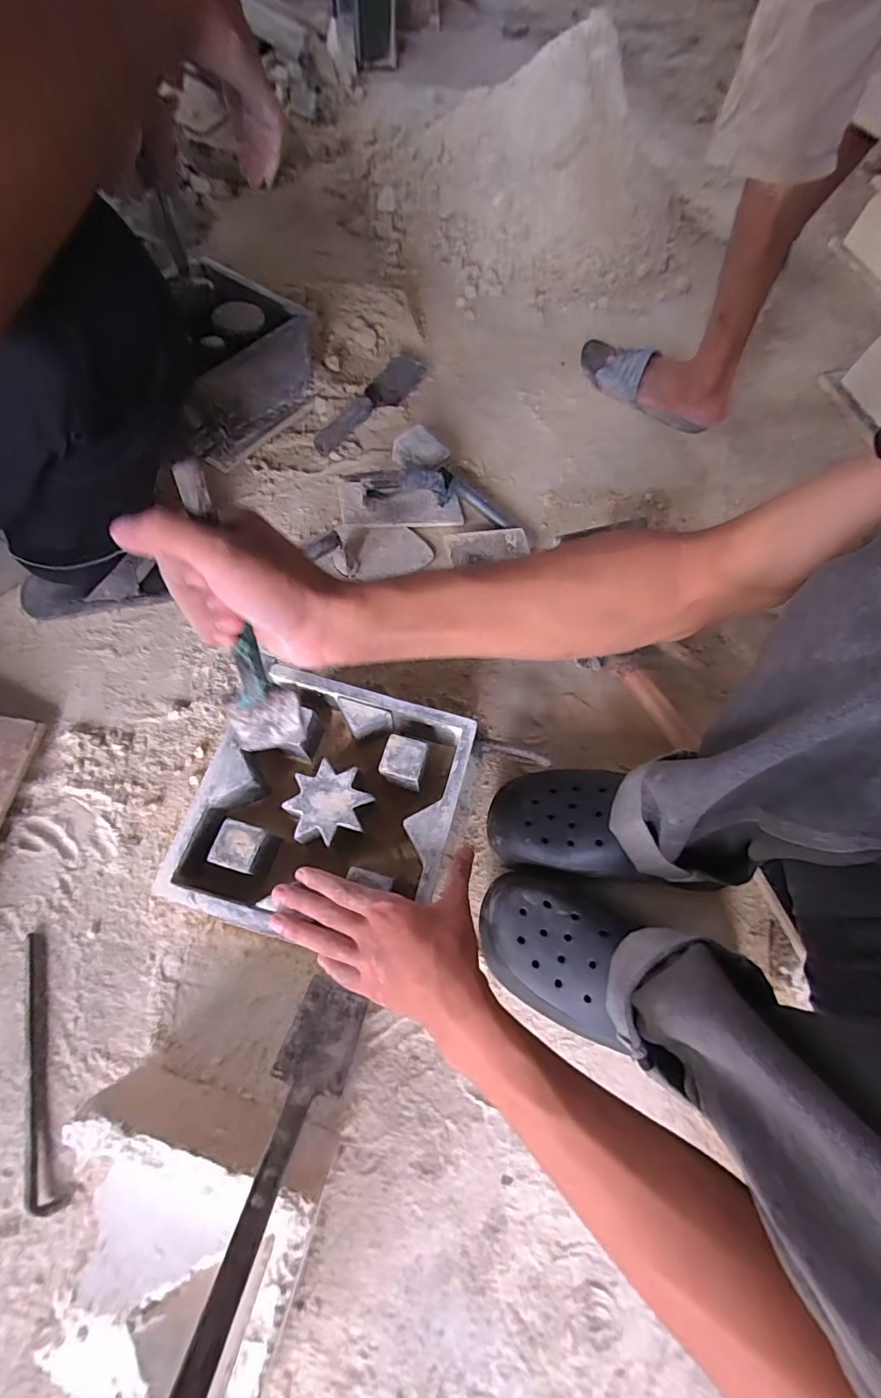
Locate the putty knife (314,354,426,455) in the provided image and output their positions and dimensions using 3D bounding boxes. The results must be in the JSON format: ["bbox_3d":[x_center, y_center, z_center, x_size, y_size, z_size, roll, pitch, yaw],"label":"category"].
[{"bbox_3d":[-0.117,-0.493,0.804,0.046,0.031,0.271,34,69,7],"label":"putty knife"}]

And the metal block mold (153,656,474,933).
[{"bbox_3d":[-0.104,0.105,0.473,0.222,0.075,0.221,15,68,3],"label":"metal block mold"}]

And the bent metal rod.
[{"bbox_3d":[-0.376,0.340,0.454,0.027,0.010,0.229,-18,70,-10],"label":"bent metal rod"}]

